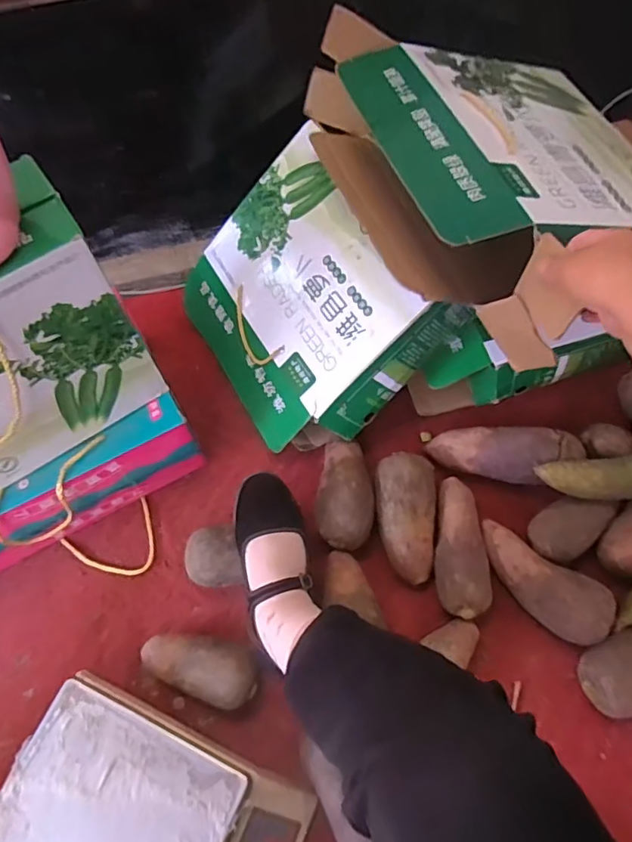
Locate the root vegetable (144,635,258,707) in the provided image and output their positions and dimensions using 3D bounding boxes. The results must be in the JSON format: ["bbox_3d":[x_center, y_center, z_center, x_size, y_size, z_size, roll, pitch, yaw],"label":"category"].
[{"bbox_3d":[-0.141,0.295,0.665,0.144,0.062,0.064,16,66,10],"label":"root vegetable"}]

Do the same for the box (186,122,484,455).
[{"bbox_3d":[-0.006,-0.175,0.823,0.342,0.114,0.386,-43,65,26],"label":"box"}]

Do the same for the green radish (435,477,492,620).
[{"bbox_3d":[0.192,0.164,0.719,0.068,0.054,0.180,5,64,5],"label":"green radish"}]

